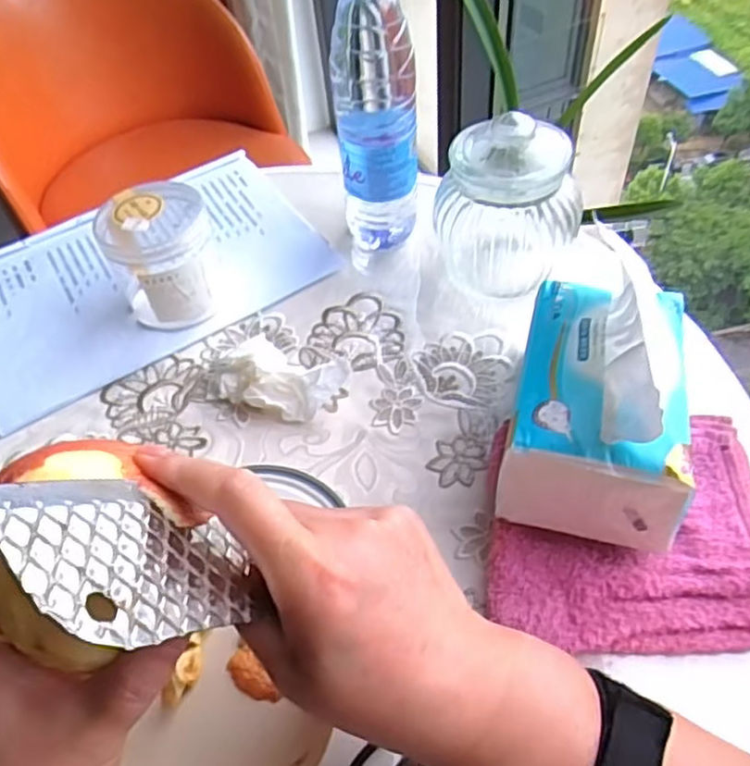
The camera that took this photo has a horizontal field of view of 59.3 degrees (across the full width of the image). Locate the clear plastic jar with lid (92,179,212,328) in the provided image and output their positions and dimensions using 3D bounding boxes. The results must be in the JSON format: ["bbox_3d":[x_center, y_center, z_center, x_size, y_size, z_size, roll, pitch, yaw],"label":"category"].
[{"bbox_3d":[-0.163,-0.097,0.512,0.072,0.088,0.078,-2,51,3],"label":"clear plastic jar with lid"}]

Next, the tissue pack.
[{"bbox_3d":[0.133,0.001,0.393,0.088,0.091,0.170,10,53,12],"label":"tissue pack"}]

